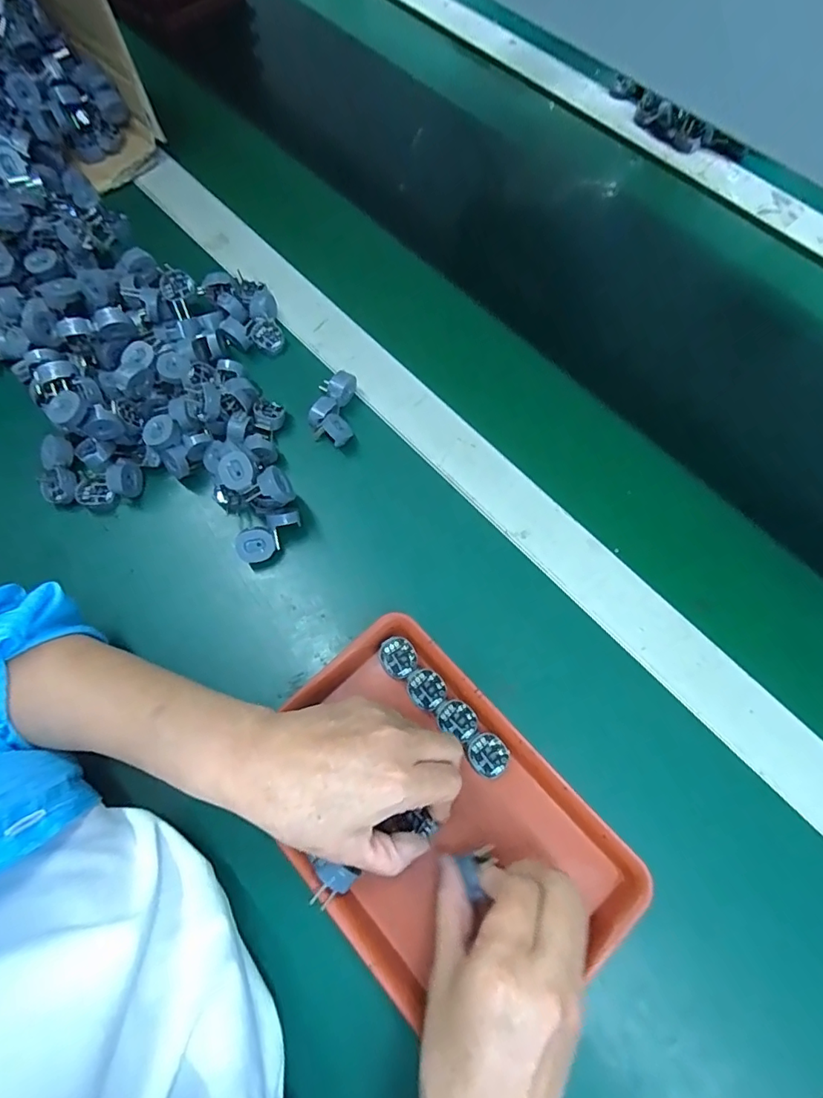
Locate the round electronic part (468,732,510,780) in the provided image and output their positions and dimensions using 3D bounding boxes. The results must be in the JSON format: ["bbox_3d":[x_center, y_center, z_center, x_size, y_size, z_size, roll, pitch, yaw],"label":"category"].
[{"bbox_3d":[0.052,0.139,0.338,0.026,0.004,0.028,0,70,1],"label":"round electronic part"}]

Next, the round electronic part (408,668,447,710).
[{"bbox_3d":[0.011,0.099,0.354,0.024,0.005,0.028,-36,73,-12],"label":"round electronic part"}]

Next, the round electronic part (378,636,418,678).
[{"bbox_3d":[-0.010,0.078,0.362,0.024,0.007,0.028,-23,71,-8],"label":"round electronic part"}]

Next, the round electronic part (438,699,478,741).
[{"bbox_3d":[0.033,0.116,0.346,0.027,0.004,0.023,33,74,12],"label":"round electronic part"}]

